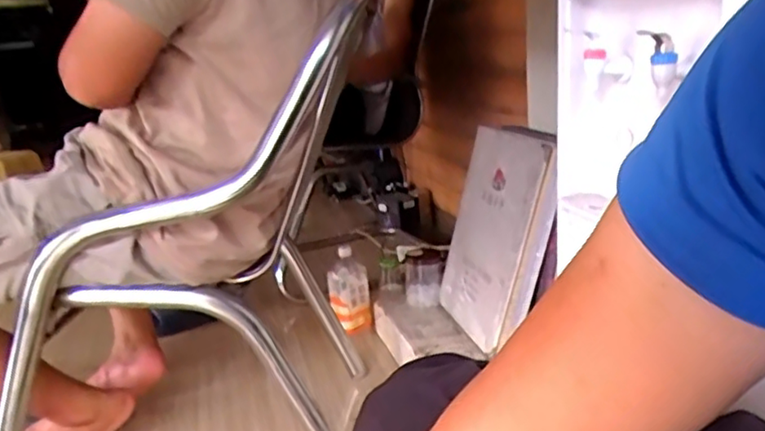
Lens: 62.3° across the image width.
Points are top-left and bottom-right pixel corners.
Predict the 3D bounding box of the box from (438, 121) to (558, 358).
[{"bbox_3d":[0.235,0.035,1.347,0.056,0.449,0.331,10,6,-17],"label":"box"}]

